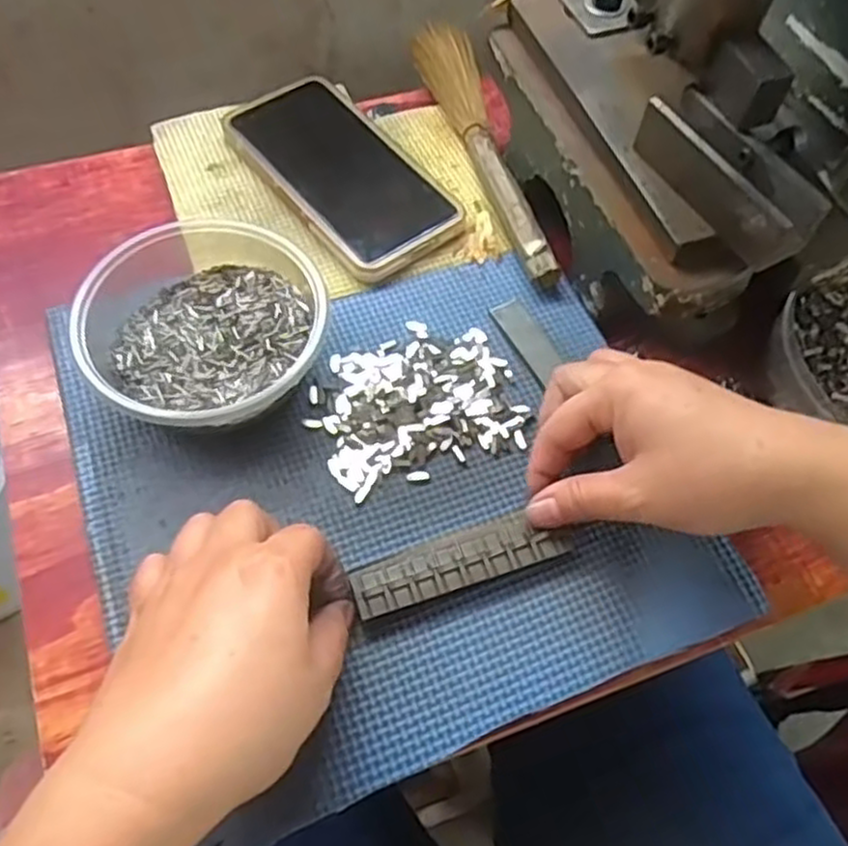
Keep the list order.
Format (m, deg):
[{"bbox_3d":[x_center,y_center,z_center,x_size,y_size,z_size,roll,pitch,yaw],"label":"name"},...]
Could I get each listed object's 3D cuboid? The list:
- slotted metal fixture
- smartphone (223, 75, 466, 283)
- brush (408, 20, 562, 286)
[{"bbox_3d":[0.016,0.061,0.336,0.096,0.006,0.025,-15,62,-13],"label":"slotted metal fixture"},{"bbox_3d":[-0.049,-0.148,0.452,0.077,0.014,0.154,-32,67,-20],"label":"smartphone"},{"bbox_3d":[0.040,-0.175,0.468,0.035,0.020,0.229,-14,62,-12],"label":"brush"}]

